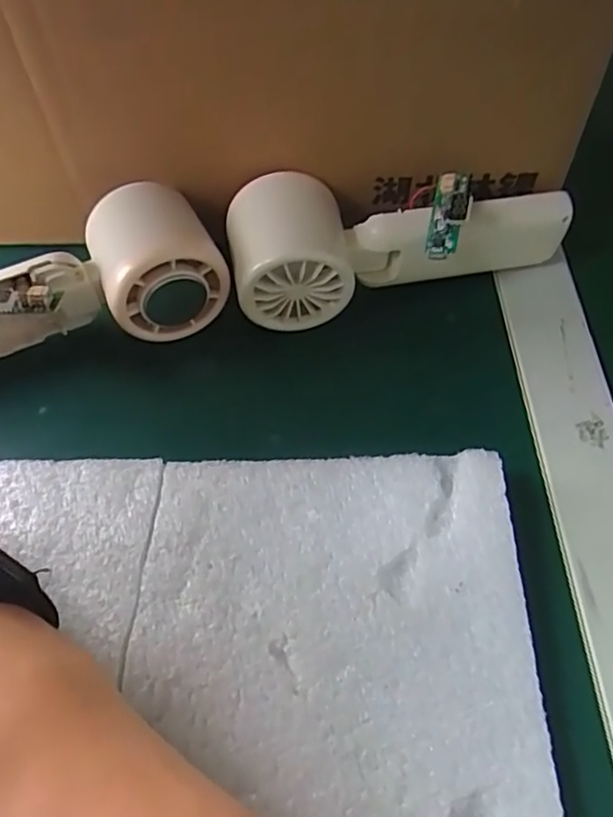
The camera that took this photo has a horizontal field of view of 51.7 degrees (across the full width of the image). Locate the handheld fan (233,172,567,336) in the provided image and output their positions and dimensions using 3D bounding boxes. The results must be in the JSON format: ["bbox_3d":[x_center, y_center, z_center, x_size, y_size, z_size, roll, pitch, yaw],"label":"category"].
[{"bbox_3d":[0.044,-0.086,0.312,0.168,0.057,0.057,-9,58,-8],"label":"handheld fan"}]

